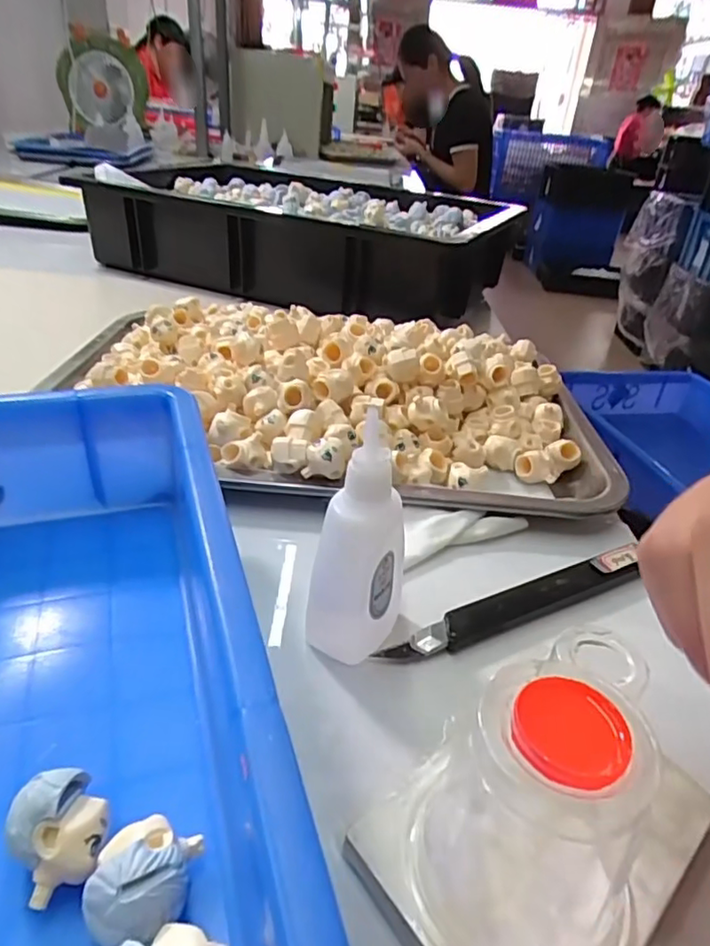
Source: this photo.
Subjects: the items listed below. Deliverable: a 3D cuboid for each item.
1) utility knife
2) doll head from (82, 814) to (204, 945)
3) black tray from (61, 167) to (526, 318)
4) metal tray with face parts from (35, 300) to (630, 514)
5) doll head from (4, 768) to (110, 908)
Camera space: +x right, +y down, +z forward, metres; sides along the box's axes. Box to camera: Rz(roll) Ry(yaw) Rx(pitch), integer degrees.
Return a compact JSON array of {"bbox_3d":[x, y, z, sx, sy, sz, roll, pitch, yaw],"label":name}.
[{"bbox_3d":[0.073,0.057,0.257,0.137,0.014,0.018,-13,36,-28],"label":"utility knife"},{"bbox_3d":[-0.052,0.103,0.147,0.021,0.026,0.027,5,31,-2],"label":"doll head"},{"bbox_3d":[-0.056,-0.278,0.698,0.441,0.097,0.297,16,34,16],"label":"black tray"},{"bbox_3d":[-0.021,-0.064,0.393,0.342,0.056,0.231,5,31,-1],"label":"metal tray with face parts"},{"bbox_3d":[-0.076,0.095,0.155,0.022,0.025,0.023,4,31,-3],"label":"doll head"}]

